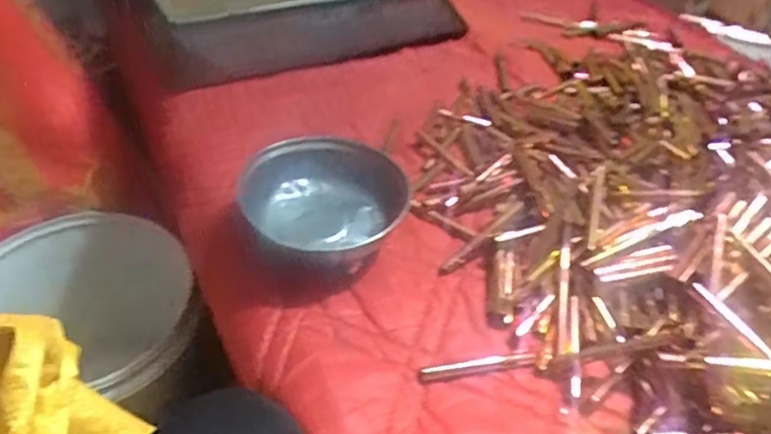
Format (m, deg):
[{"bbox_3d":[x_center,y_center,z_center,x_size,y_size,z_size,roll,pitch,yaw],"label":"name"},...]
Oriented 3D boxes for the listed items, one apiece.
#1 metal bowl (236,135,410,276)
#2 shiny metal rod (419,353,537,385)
[{"bbox_3d":[-0.052,-0.009,0.533,0.137,0.061,0.154,-16,47,-23],"label":"metal bowl"},{"bbox_3d":[0.069,0.111,0.459,0.088,0.009,0.015,-7,44,-12],"label":"shiny metal rod"}]

